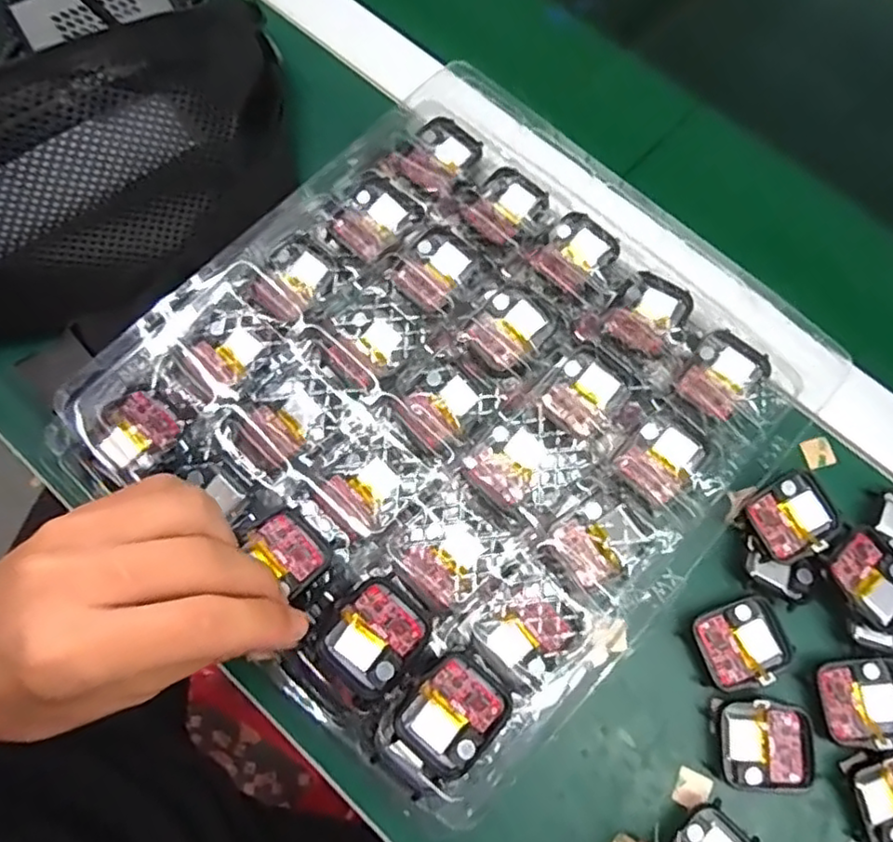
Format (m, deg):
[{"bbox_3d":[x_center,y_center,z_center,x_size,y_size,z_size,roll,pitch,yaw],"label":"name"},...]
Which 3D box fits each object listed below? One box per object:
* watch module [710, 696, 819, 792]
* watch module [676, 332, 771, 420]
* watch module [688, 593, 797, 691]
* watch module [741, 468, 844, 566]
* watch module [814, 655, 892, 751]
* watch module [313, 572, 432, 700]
[{"bbox_3d":[0.148,0.147,0.295,0.045,0.007,0.037,1,73,-2],"label":"watch module"},{"bbox_3d":[0.140,-0.024,0.328,0.034,0.014,0.038,39,75,10],"label":"watch module"},{"bbox_3d":[0.142,0.105,0.308,0.042,0.006,0.036,-22,75,-9],"label":"watch module"},{"bbox_3d":[0.171,0.048,0.321,0.042,0.010,0.036,-32,76,-11],"label":"watch module"},{"bbox_3d":[0.196,0.131,0.302,0.039,0.008,0.038,-4,73,-3],"label":"watch module"},{"bbox_3d":[-0.030,0.091,0.274,0.036,0.010,0.047,41,76,10],"label":"watch module"}]

